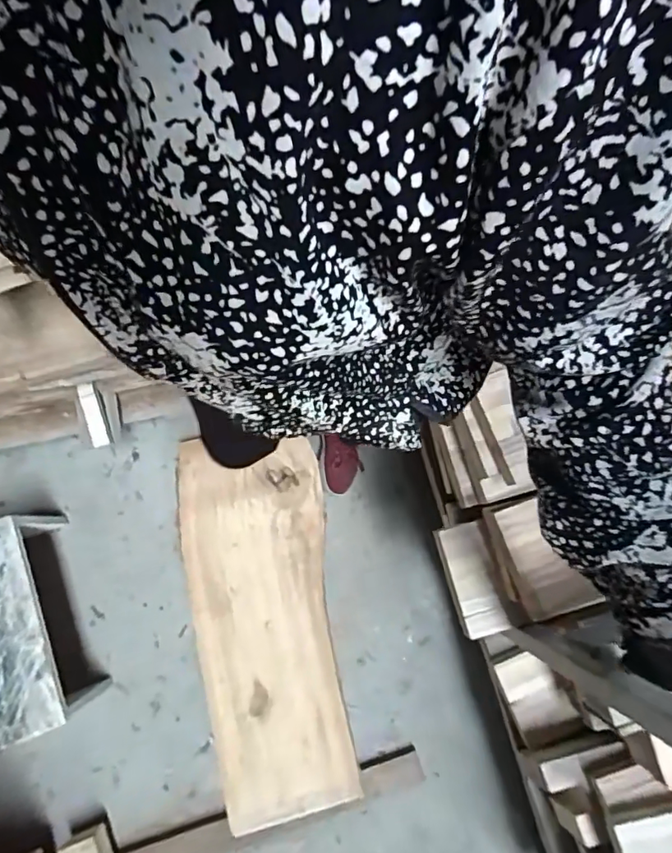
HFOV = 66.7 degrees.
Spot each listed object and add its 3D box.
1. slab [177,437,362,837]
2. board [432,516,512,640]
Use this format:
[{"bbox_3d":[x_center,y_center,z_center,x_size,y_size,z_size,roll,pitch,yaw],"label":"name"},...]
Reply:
[{"bbox_3d":[-0.162,0.414,1.119,0.314,0.033,0.756,-8,76,-3],"label":"slab"},{"bbox_3d":[0.201,0.228,0.764,0.070,0.020,0.161,-13,76,-4],"label":"board"}]

